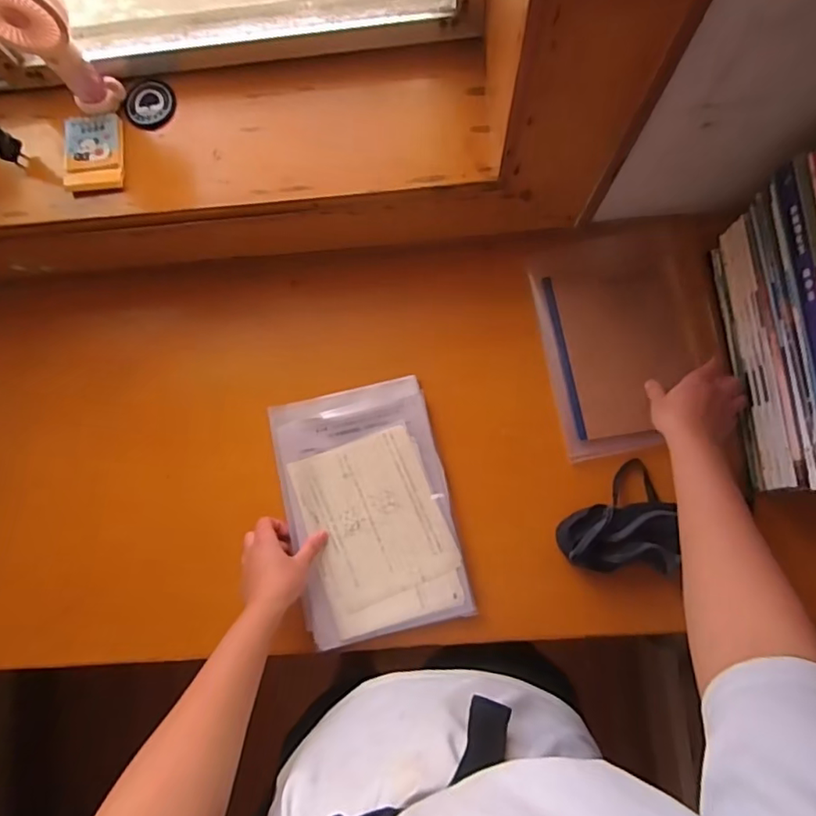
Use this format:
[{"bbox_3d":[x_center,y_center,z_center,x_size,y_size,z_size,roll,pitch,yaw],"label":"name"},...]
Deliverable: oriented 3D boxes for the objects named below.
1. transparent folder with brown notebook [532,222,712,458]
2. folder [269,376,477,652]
[{"bbox_3d":[0.258,-0.083,0.658,0.182,0.015,0.263,-11,81,2],"label":"transparent folder with brown notebook"},{"bbox_3d":[-0.047,0.116,0.642,0.185,0.013,0.286,-13,80,2],"label":"folder"}]

